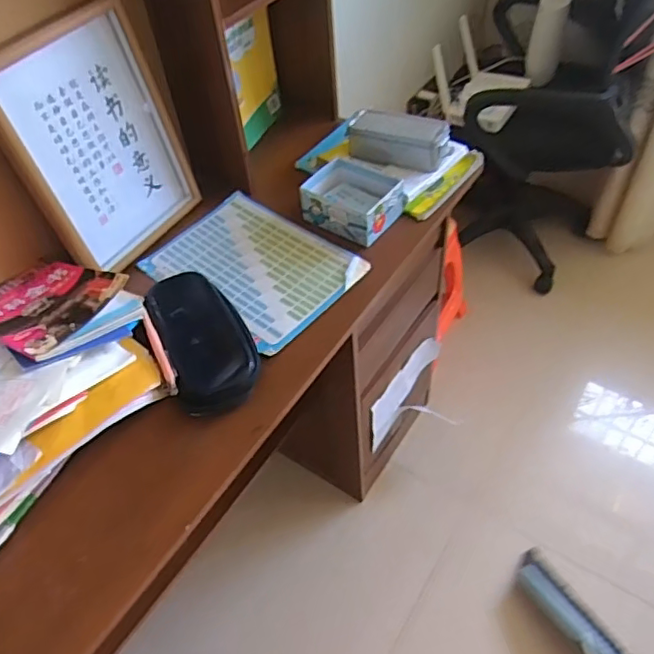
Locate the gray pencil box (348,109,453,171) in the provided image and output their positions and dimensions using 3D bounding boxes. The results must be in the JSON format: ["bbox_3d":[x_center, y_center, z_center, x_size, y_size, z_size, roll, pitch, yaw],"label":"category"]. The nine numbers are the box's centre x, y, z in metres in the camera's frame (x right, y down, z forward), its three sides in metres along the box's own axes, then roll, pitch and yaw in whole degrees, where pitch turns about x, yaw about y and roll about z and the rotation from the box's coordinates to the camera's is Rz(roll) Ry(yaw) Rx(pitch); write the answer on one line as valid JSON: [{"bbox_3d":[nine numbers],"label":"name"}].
[{"bbox_3d":[0.113,-0.304,0.938,0.162,0.054,0.078,11,52,14],"label":"gray pencil box"}]

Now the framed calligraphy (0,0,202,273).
[{"bbox_3d":[-0.302,-0.245,0.794,0.022,0.315,0.238,17,54,28],"label":"framed calligraphy"}]

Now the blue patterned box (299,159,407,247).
[{"bbox_3d":[0.039,-0.194,0.886,0.134,0.050,0.115,29,58,26],"label":"blue patterned box"}]

